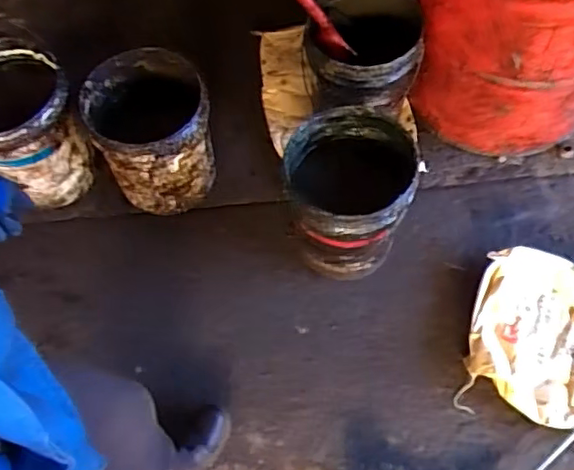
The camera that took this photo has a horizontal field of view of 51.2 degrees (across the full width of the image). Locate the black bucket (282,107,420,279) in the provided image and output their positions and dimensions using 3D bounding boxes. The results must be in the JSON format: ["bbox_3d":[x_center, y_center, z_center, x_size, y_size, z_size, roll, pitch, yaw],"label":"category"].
[{"bbox_3d":[0.151,-0.096,1.505,0.286,0.355,0.304,0,66,1],"label":"black bucket"}]

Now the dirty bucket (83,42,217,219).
[{"bbox_3d":[-0.354,-0.282,1.625,0.300,0.325,0.327,-17,66,-6],"label":"dirty bucket"}]

